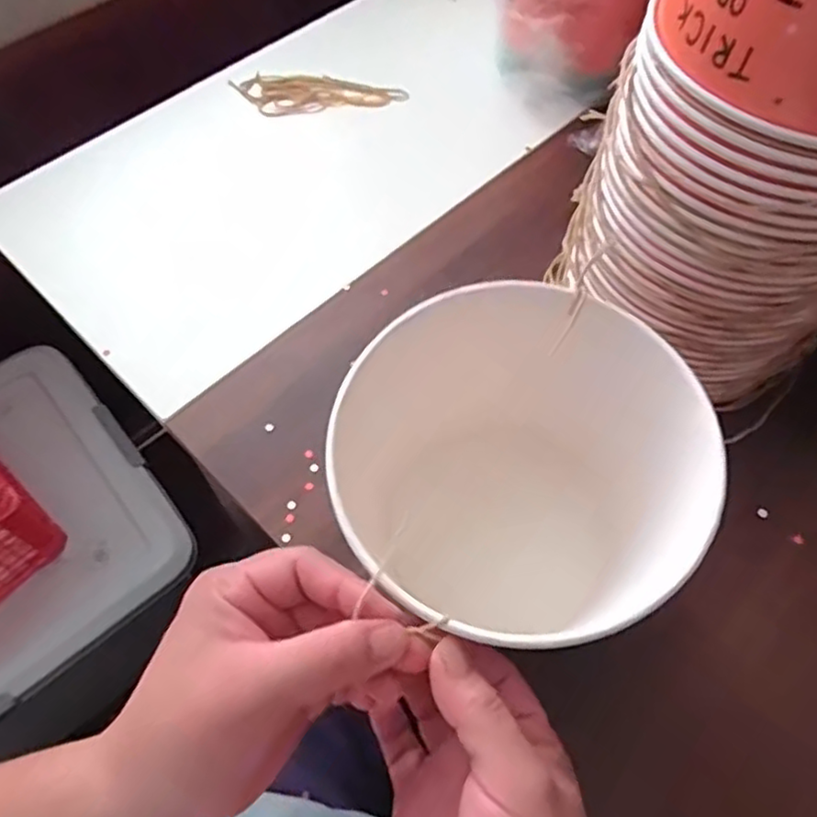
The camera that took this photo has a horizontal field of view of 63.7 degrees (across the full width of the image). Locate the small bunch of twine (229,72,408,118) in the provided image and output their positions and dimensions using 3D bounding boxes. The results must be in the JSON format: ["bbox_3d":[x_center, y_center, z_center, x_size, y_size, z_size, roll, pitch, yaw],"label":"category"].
[{"bbox_3d":[-0.084,-0.300,0.630,0.159,0.015,0.045,-1,60,0],"label":"small bunch of twine"}]

